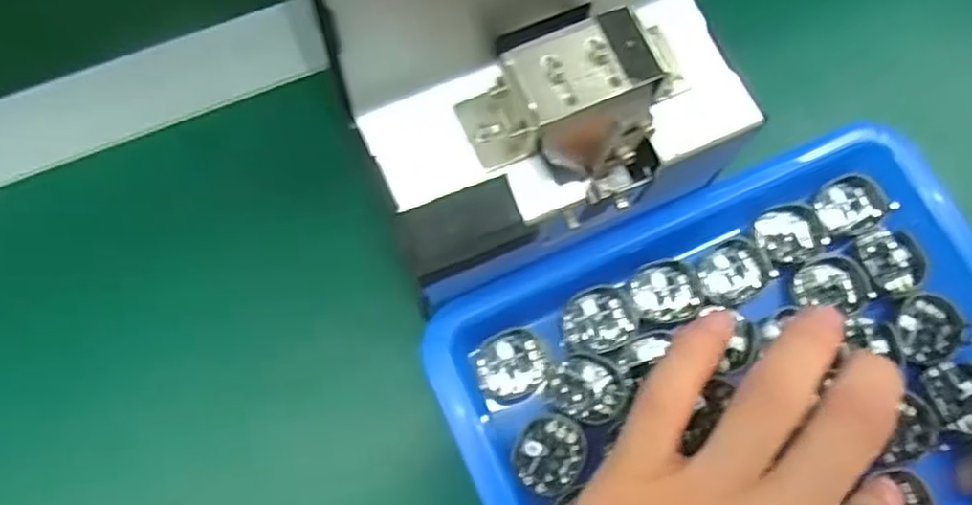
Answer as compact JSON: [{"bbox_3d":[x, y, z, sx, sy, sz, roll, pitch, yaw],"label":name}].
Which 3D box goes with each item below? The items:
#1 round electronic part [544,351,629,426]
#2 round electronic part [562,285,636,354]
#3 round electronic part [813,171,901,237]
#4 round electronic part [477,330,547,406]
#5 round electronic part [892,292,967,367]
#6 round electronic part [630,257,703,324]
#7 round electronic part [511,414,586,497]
[{"bbox_3d":[0.038,0.050,0.266,0.029,0.004,0.025,30,71,8],"label":"round electronic part"},{"bbox_3d":[0.043,0.026,0.273,0.028,0.004,0.024,-14,71,-9],"label":"round electronic part"},{"bbox_3d":[0.151,-0.020,0.293,0.026,0.011,0.024,1,69,-3],"label":"round electronic part"},{"bbox_3d":[0.010,0.043,0.267,0.026,0.005,0.025,1,69,-3],"label":"round electronic part"},{"bbox_3d":[0.174,0.030,0.278,0.025,0.006,0.027,1,69,-3],"label":"round electronic part"},{"bbox_3d":[0.072,0.016,0.277,0.029,0.004,0.024,-6,70,-6],"label":"round electronic part"},{"bbox_3d":[0.023,0.073,0.257,0.025,0.004,0.028,14,69,2],"label":"round electronic part"}]

